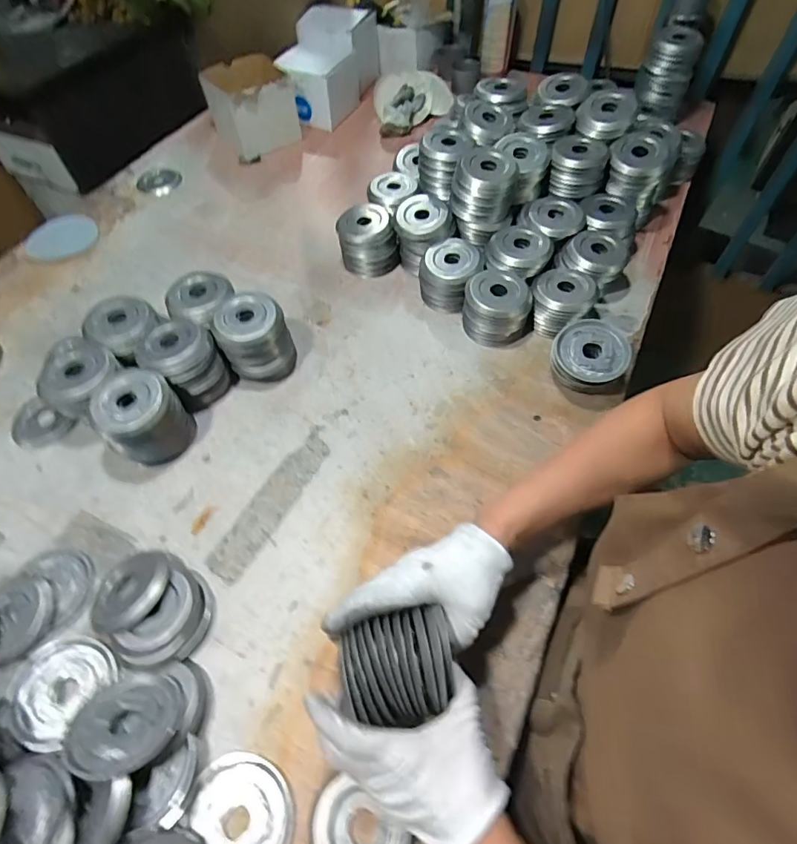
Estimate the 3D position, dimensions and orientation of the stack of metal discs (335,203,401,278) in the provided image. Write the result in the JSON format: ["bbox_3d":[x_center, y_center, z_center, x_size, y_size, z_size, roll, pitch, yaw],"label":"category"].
[{"bbox_3d":[-0.048,-0.277,0.726,0.085,0.071,0.083,-15,56,-7],"label":"stack of metal discs"}]

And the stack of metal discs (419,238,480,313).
[{"bbox_3d":[0.073,-0.209,0.677,0.085,0.065,0.083,5,56,7],"label":"stack of metal discs"}]

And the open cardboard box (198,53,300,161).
[{"bbox_3d":[-0.296,-0.640,0.964,0.165,0.126,0.159,-20,57,-10],"label":"open cardboard box"}]

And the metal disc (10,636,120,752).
[{"bbox_3d":[-0.306,0.238,0.430,0.079,0.011,0.084,-2,56,2],"label":"metal disc"}]

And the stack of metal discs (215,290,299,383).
[{"bbox_3d":[-0.182,-0.106,0.607,0.082,0.089,0.072,-20,57,-10],"label":"stack of metal discs"}]

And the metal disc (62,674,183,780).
[{"bbox_3d":[-0.223,0.249,0.389,0.080,0.015,0.080,3,28,-2],"label":"metal disc"}]

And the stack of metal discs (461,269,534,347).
[{"bbox_3d":[0.133,-0.157,0.642,0.089,0.066,0.086,15,58,13],"label":"stack of metal discs"}]

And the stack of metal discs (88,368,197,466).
[{"bbox_3d":[-0.292,-0.003,0.545,0.087,0.091,0.077,-38,62,-20],"label":"stack of metal discs"}]

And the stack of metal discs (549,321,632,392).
[{"bbox_3d":[0.232,-0.076,0.584,0.087,0.058,0.084,16,58,14],"label":"stack of metal discs"}]

